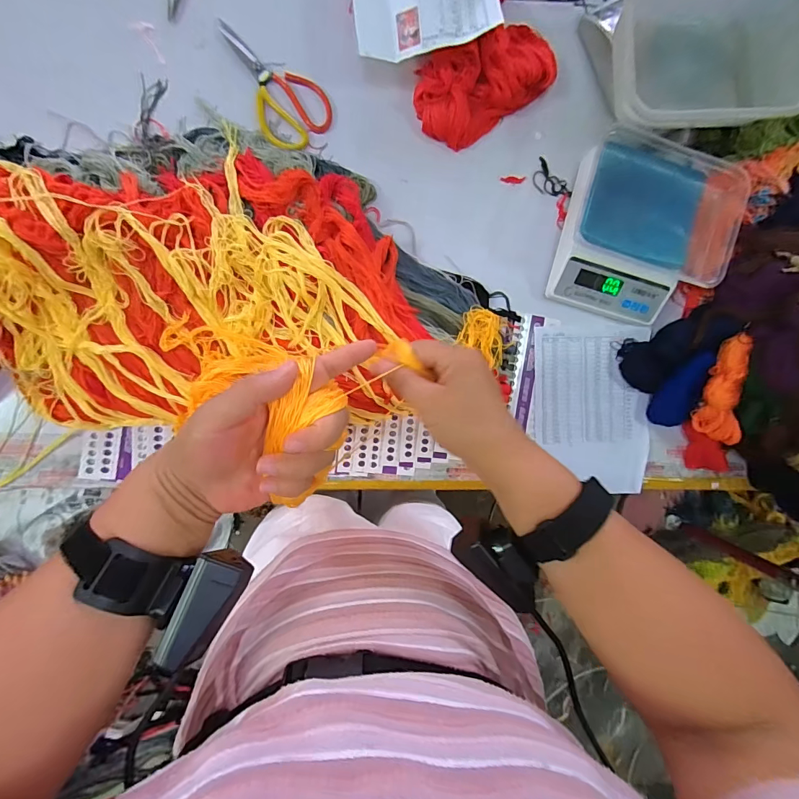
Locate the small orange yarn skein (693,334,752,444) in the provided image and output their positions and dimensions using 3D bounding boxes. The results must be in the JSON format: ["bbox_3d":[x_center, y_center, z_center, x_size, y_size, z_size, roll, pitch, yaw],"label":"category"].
[{"bbox_3d":[0.524,-0.017,0.647,0.045,0.053,0.167,7,91,-5],"label":"small orange yarn skein"}]

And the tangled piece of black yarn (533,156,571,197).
[{"bbox_3d":[0.246,-0.356,0.666,0.077,0.005,0.042,44,88,-8],"label":"tangled piece of black yarn"}]

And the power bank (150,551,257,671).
[{"bbox_3d":[-0.125,0.134,0.257,0.032,0.018,0.072,30,77,-8],"label":"power bank"}]

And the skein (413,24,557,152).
[{"bbox_3d":[0.135,-0.492,0.618,0.236,0.052,0.129,-31,97,-4],"label":"skein"}]

